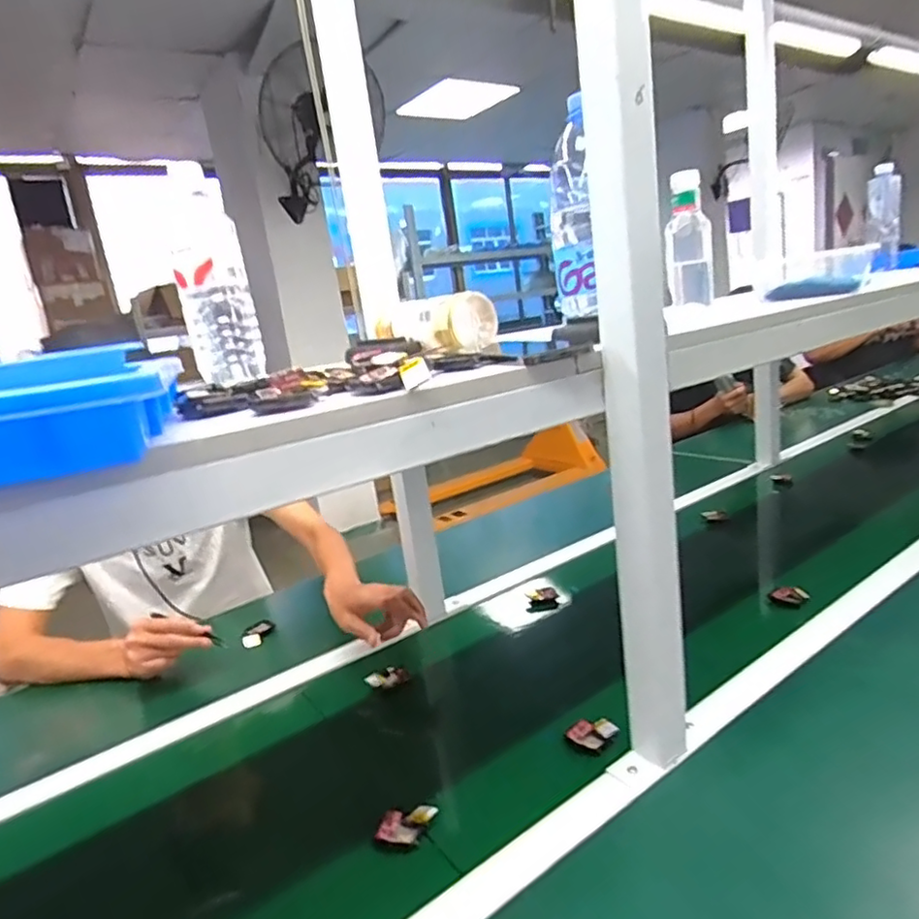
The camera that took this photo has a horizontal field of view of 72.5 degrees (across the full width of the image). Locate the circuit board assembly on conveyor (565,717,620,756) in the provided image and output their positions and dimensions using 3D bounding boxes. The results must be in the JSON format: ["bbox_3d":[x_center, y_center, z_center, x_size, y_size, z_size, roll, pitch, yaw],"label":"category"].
[{"bbox_3d":[0.143,0.297,0.681,0.045,0.008,0.045,-34,31,-25],"label":"circuit board assembly on conveyor"}]

